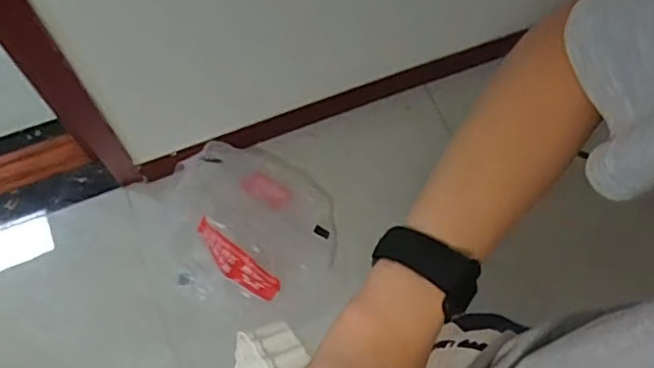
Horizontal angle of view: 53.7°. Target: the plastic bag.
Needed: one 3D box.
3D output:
[{"bbox_3d":[-0.176,0.086,1.431,0.401,0.170,0.370,23,70,9],"label":"plastic bag"}]

